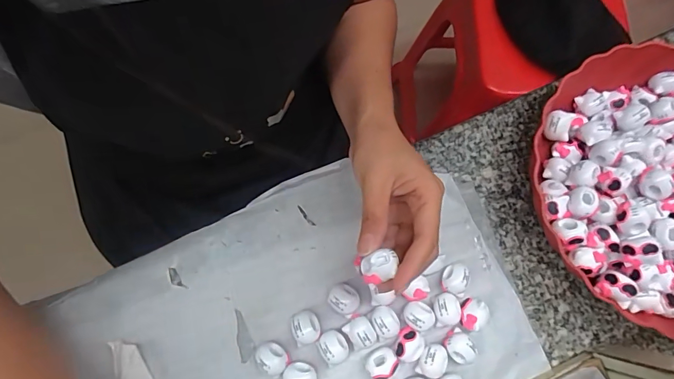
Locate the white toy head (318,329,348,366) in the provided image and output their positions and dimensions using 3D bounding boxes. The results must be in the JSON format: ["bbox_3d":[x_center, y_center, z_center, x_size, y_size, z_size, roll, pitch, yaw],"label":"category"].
[{"bbox_3d":[-0.003,0.124,0.321,0.022,0.018,0.025,-24,79,-8],"label":"white toy head"}]

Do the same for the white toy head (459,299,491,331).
[{"bbox_3d":[0.112,0.102,0.333,0.021,0.016,0.024,10,76,-1],"label":"white toy head"}]

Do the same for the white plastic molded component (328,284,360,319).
[{"bbox_3d":[0.006,0.088,0.329,0.025,0.014,0.023,1,76,-3],"label":"white plastic molded component"}]

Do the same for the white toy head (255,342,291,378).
[{"bbox_3d":[-0.051,0.132,0.315,0.025,0.017,0.024,1,76,-3],"label":"white toy head"}]

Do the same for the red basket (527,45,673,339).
[{"bbox_3d":[0.284,-0.004,0.349,0.221,0.053,0.234,1,76,-3],"label":"red basket"}]

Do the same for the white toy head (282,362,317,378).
[{"bbox_3d":[-0.029,0.144,0.315,0.025,0.017,0.019,16,76,1],"label":"white toy head"}]

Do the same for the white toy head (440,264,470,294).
[{"bbox_3d":[0.097,0.075,0.339,0.018,0.022,0.023,9,76,-1],"label":"white toy head"}]

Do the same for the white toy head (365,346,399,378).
[{"bbox_3d":[0.035,0.136,0.319,0.025,0.016,0.021,-39,81,-11],"label":"white toy head"}]

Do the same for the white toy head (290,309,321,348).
[{"bbox_3d":[-0.025,0.109,0.323,0.022,0.017,0.025,-20,78,-8],"label":"white toy head"}]

